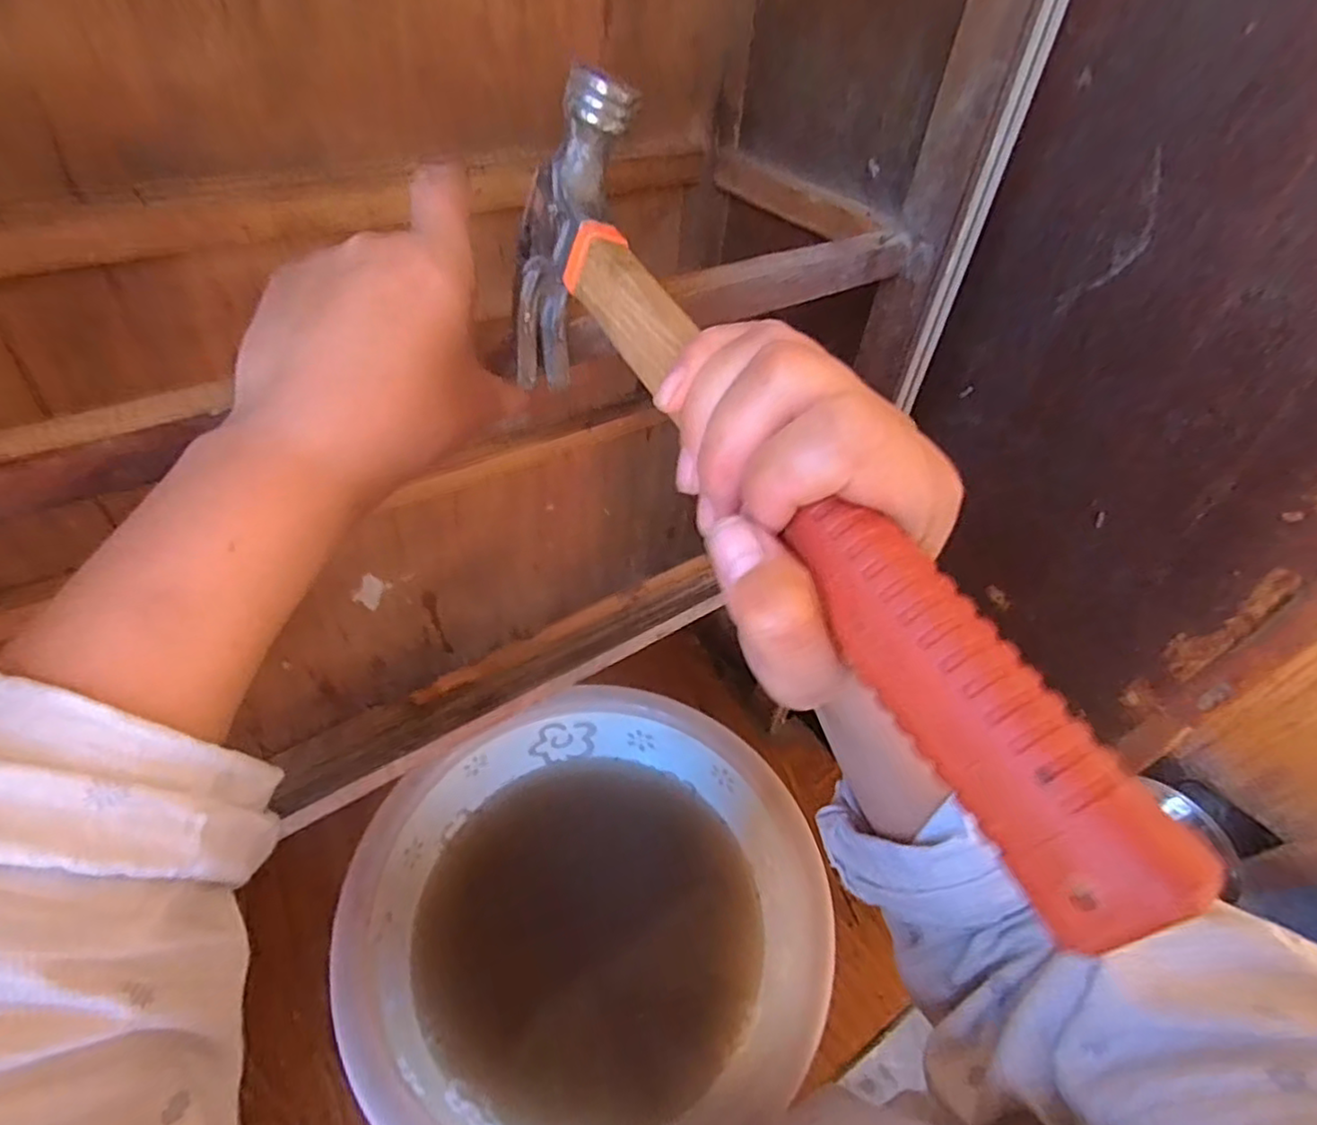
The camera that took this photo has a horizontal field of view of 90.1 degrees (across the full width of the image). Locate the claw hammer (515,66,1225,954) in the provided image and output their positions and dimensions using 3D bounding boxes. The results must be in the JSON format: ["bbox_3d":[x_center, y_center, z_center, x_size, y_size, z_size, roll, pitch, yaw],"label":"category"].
[{"bbox_3d":[0.022,-0.035,0.189,0.038,0.096,0.276,-18,55,-22],"label":"claw hammer"}]

